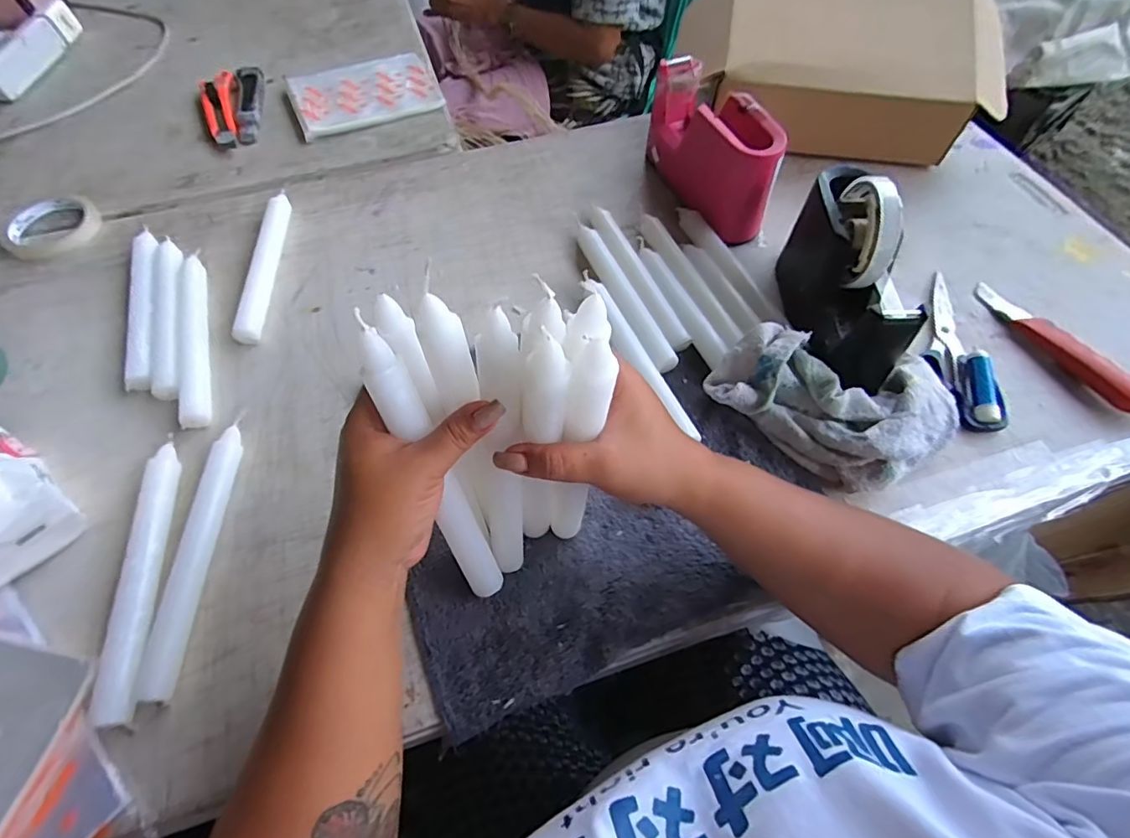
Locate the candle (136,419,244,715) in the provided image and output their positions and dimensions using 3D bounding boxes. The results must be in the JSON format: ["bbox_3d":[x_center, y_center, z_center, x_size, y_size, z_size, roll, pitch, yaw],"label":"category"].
[{"bbox_3d":[-0.271,0.092,0.390,0.022,0.014,0.207,-2,58,-2],"label":"candle"}]

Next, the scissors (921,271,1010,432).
[{"bbox_3d":[0.346,-0.069,0.475,0.053,0.014,0.178,5,58,2],"label":"scissors"}]

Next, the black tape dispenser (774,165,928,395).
[{"bbox_3d":[0.234,-0.122,0.439,0.058,0.122,0.177,-4,58,-3],"label":"black tape dispenser"}]

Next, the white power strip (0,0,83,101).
[{"bbox_3d":[-0.726,-0.502,0.719,0.034,0.046,0.188,6,58,3],"label":"white power strip"}]

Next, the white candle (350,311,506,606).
[{"bbox_3d":[-0.074,0.035,0.310,0.023,0.203,0.016,-25,37,-15],"label":"white candle"}]

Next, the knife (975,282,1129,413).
[{"bbox_3d":[0.440,-0.068,0.468,0.036,0.021,0.170,-24,62,-15],"label":"knife"}]

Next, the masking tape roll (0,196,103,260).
[{"bbox_3d":[-0.560,-0.211,0.578,0.083,0.014,0.083,0,58,-1],"label":"masking tape roll"}]

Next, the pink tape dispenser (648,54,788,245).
[{"bbox_3d":[0.152,-0.280,0.552,0.054,0.099,0.181,-21,61,-13],"label":"pink tape dispenser"}]

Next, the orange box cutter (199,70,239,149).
[{"bbox_3d":[-0.434,-0.397,0.670,0.044,0.023,0.144,-19,61,-12],"label":"orange box cutter"}]

